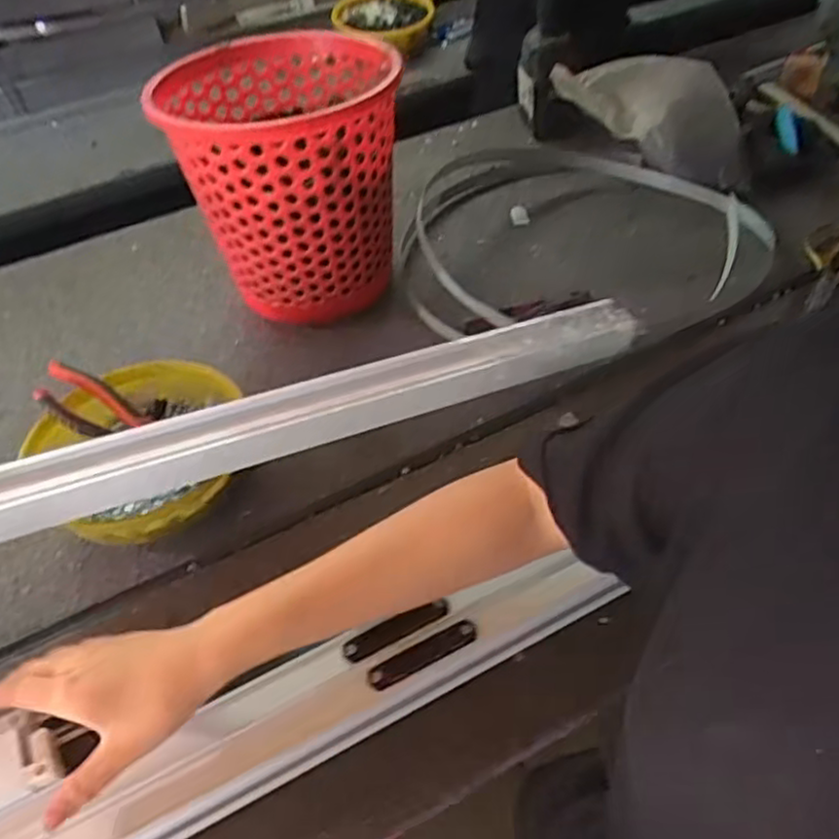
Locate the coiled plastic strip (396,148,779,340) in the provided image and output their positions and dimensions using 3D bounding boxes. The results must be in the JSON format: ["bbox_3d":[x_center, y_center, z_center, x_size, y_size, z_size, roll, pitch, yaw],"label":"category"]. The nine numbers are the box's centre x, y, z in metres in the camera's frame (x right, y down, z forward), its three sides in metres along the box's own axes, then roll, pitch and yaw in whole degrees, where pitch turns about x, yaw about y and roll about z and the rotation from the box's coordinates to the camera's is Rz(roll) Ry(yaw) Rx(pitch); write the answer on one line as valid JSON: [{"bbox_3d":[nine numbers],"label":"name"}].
[{"bbox_3d":[0.180,-0.234,0.851,0.413,0.067,0.364,-6,45,2],"label":"coiled plastic strip"}]

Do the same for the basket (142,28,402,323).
[{"bbox_3d":[-0.133,-0.249,0.782,0.236,0.244,0.234,-12,45,-4],"label":"basket"}]

